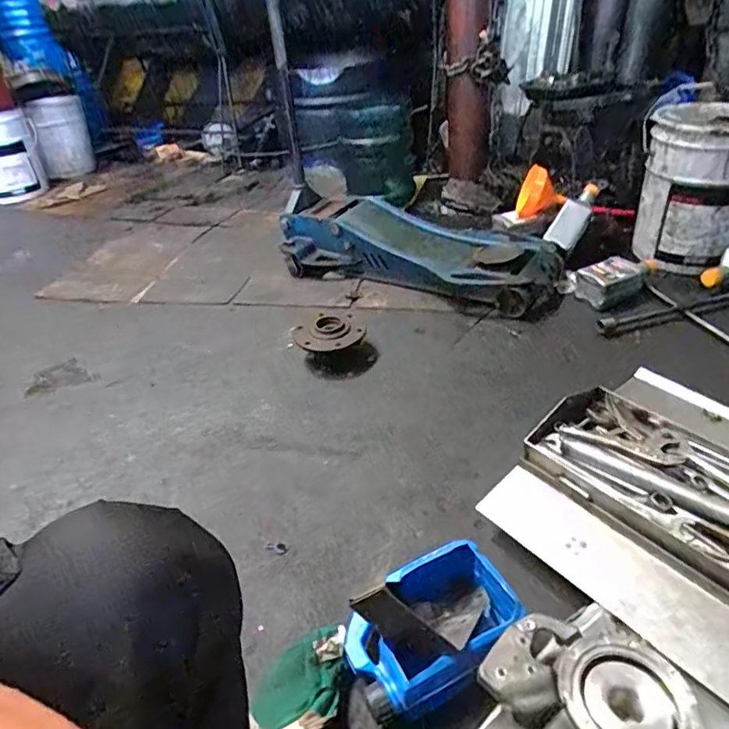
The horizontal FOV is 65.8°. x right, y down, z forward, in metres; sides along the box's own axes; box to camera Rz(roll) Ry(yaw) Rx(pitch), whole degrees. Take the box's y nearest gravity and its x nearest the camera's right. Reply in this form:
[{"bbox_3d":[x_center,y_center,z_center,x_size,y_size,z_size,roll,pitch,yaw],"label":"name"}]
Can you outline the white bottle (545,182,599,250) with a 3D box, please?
[{"bbox_3d":[0.571,-0.410,1.540,0.085,0.063,0.214,30,85,41],"label":"white bottle"}]

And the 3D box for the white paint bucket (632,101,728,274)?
[{"bbox_3d":[0.871,-0.462,1.450,0.274,0.379,0.274,14,40,25],"label":"white paint bucket"}]

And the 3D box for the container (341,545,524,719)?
[{"bbox_3d":[0.087,0.328,0.709,0.220,0.092,0.152,-21,37,-19],"label":"container"}]

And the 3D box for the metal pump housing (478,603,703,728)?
[{"bbox_3d":[0.237,0.356,0.609,0.197,0.073,0.174,-16,37,-13],"label":"metal pump housing"}]

